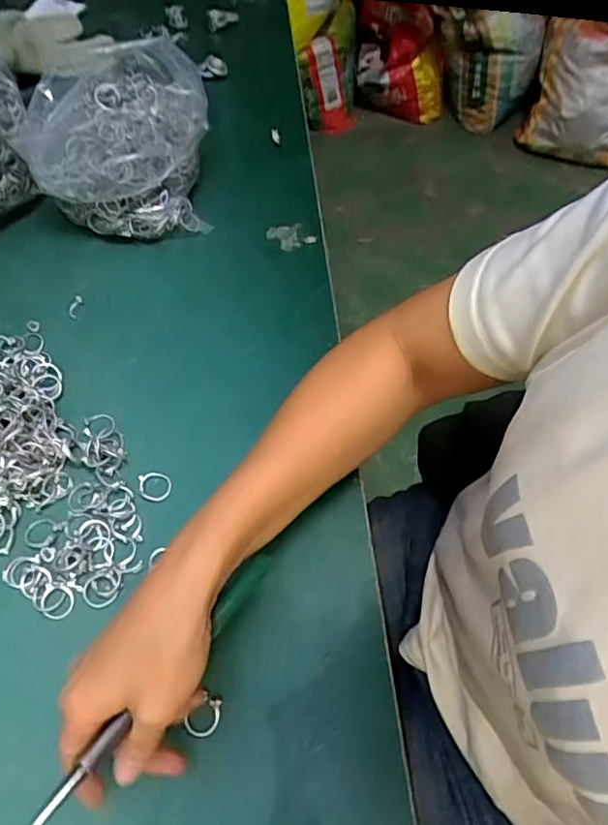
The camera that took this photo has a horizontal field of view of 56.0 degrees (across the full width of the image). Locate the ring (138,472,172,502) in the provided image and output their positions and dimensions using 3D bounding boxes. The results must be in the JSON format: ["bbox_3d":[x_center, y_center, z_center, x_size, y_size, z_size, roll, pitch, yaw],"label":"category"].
[{"bbox_3d":[-0.110,0.055,0.425,0.023,0.005,0.021,0,63,-1],"label":"ring"}]

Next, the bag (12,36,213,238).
[{"bbox_3d":[-0.162,-0.245,0.523,0.147,0.109,0.143,12,63,5],"label":"bag"}]

